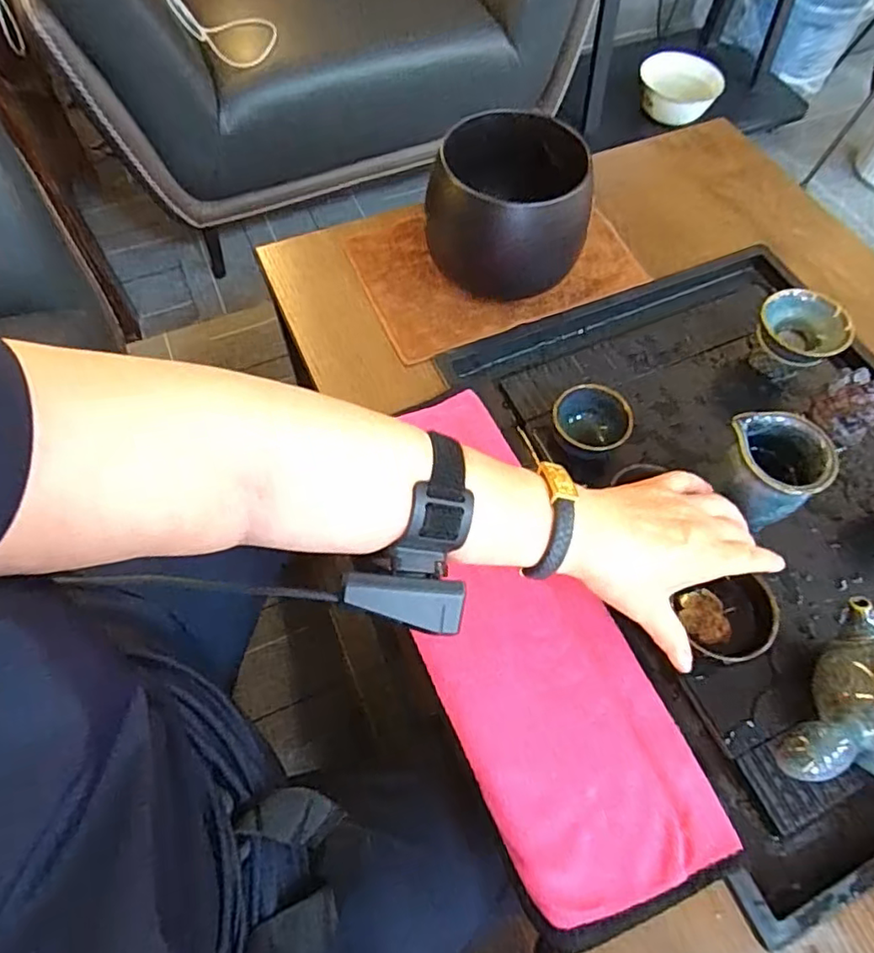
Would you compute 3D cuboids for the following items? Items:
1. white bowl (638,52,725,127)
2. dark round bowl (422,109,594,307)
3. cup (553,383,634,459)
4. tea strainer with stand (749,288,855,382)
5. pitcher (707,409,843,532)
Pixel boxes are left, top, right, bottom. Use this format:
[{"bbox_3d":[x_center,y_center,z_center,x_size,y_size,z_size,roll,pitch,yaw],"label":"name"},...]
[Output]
[{"bbox_3d":[0.595,-0.953,1.449,0.170,0.083,0.170,1,62,-1],"label":"white bowl"},{"bbox_3d":[0.063,-0.245,0.548,0.133,0.116,0.132,0,63,0],"label":"dark round bowl"},{"bbox_3d":[0.130,-0.044,0.503,0.061,0.051,0.055,33,67,16],"label":"cup"},{"bbox_3d":[0.324,-0.128,0.534,0.071,0.062,0.065,33,67,16],"label":"tea strainer with stand"},{"bbox_3d":[0.249,0.000,0.462,0.064,0.090,0.071,-36,68,-17],"label":"pitcher"}]

